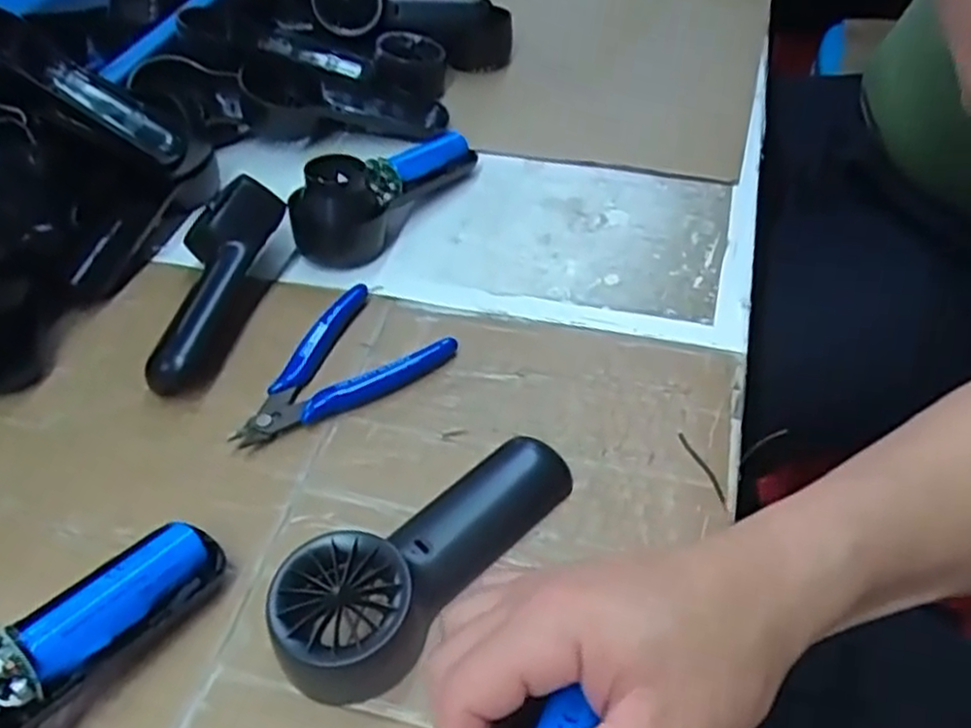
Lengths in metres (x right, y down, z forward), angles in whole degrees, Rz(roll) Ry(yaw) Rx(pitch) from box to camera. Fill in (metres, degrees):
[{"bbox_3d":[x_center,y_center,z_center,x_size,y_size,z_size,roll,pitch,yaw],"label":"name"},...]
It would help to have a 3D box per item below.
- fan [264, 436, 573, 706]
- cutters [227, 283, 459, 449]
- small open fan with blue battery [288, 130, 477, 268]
[{"bbox_3d":[-0.026,0.076,0.330,0.055,0.031,0.146,30,55,28],"label":"fan"},{"bbox_3d":[-0.083,0.005,0.410,0.072,0.015,0.115,33,56,29],"label":"cutters"},{"bbox_3d":[-0.065,-0.122,0.506,0.053,0.052,0.138,23,52,23],"label":"small open fan with blue battery"}]

